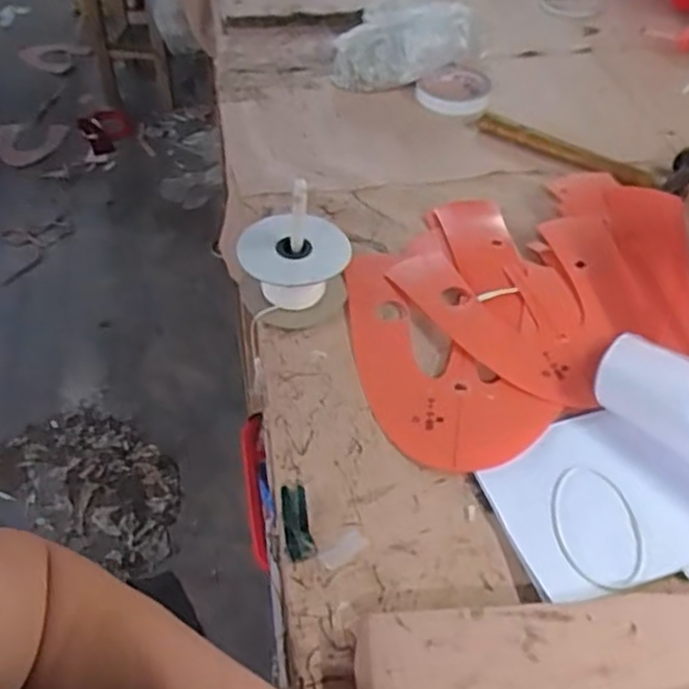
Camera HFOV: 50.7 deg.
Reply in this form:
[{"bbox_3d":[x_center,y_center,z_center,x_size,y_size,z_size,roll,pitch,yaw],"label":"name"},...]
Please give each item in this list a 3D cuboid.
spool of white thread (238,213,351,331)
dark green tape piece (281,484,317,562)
[{"bbox_3d":[-0.040,-0.062,0.620,0.085,0.066,0.079,-1,48,1],"label":"spool of white thread"},{"bbox_3d":[-0.032,0.118,0.486,0.017,0.013,0.053,-10,48,-7],"label":"dark green tape piece"}]

